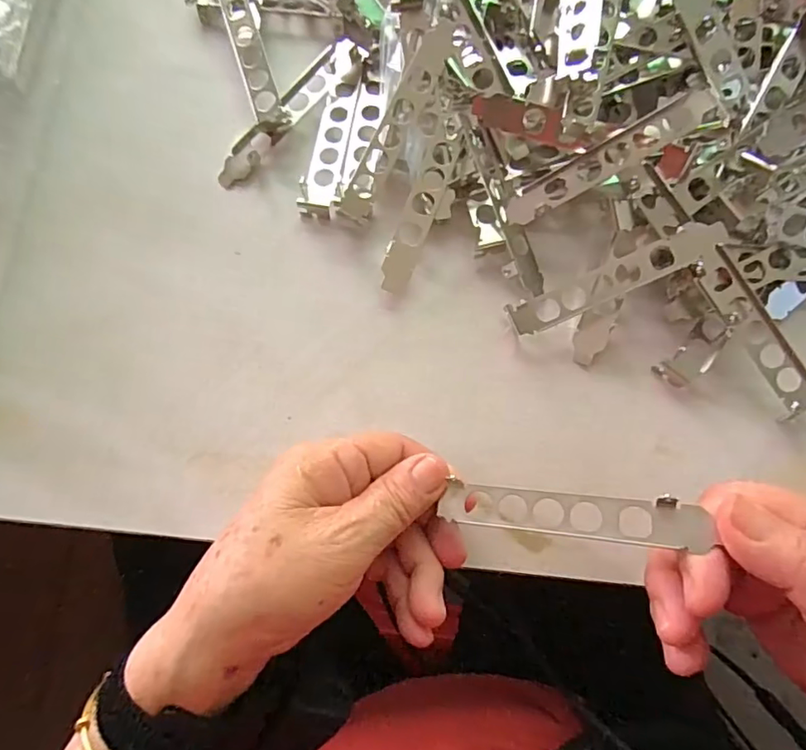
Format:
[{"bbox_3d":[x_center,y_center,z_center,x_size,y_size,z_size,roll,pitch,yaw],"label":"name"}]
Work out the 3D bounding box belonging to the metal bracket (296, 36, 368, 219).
[{"bbox_3d":[-0.042,-0.151,0.315,0.023,0.018,0.109,10,80,3],"label":"metal bracket"}]

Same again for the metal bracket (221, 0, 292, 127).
[{"bbox_3d":[-0.097,-0.204,0.324,0.020,0.018,0.120,-21,80,-3],"label":"metal bracket"}]

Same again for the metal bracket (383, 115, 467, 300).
[{"bbox_3d":[0.012,-0.098,0.299,0.019,0.005,0.105,23,90,-6],"label":"metal bracket"}]

